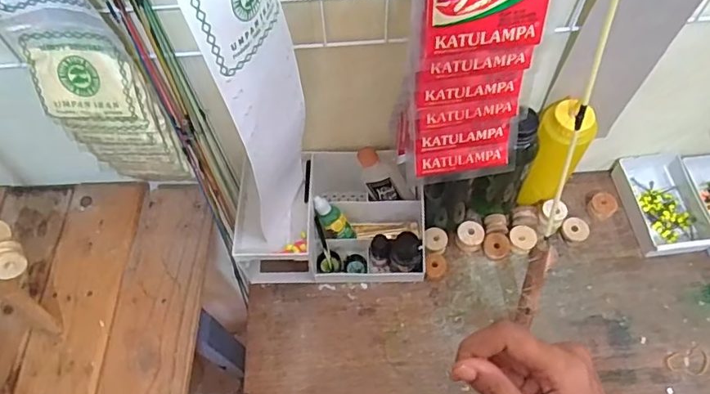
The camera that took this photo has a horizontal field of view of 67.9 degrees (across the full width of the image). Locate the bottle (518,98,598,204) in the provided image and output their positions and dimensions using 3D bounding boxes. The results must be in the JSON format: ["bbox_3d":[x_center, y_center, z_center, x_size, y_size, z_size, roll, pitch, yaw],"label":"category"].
[{"bbox_3d":[0.241,-0.045,0.650,0.059,0.182,0.048,26,66,16],"label":"bottle"}]

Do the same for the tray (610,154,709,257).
[{"bbox_3d":[0.414,0.009,0.708,0.093,0.033,0.140,-10,62,-3],"label":"tray"}]

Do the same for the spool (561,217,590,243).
[{"bbox_3d":[0.291,0.045,0.696,0.032,0.023,0.030,-1,62,2],"label":"spool"}]

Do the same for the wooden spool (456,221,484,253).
[{"bbox_3d":[0.153,0.053,0.700,0.034,0.025,0.036,-1,62,2],"label":"wooden spool"}]

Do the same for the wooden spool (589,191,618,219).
[{"bbox_3d":[0.336,0.010,0.715,0.030,0.020,0.035,-22,63,-9],"label":"wooden spool"}]

